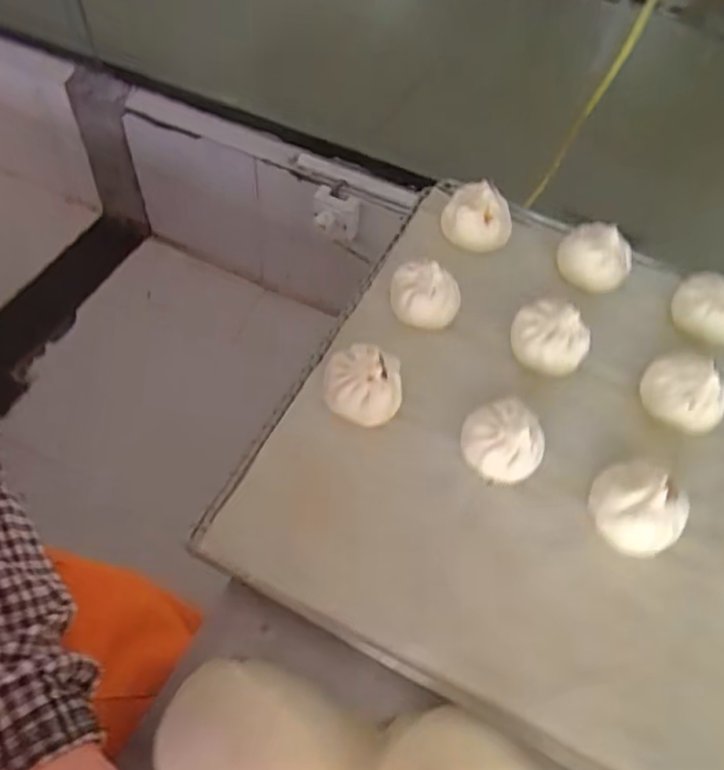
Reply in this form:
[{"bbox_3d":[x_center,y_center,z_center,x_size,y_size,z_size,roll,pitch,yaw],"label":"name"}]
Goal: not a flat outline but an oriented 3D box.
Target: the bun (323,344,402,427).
[{"bbox_3d":[0.001,-0.005,0.433,0.055,0.041,0.051,9,58,2],"label":"bun"}]

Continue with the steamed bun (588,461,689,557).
[{"bbox_3d":[0.176,0.075,0.398,0.055,0.047,0.058,-30,65,-21],"label":"steamed bun"}]

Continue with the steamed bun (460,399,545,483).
[{"bbox_3d":[0.091,0.037,0.412,0.045,0.033,0.049,2,58,-3],"label":"steamed bun"}]

